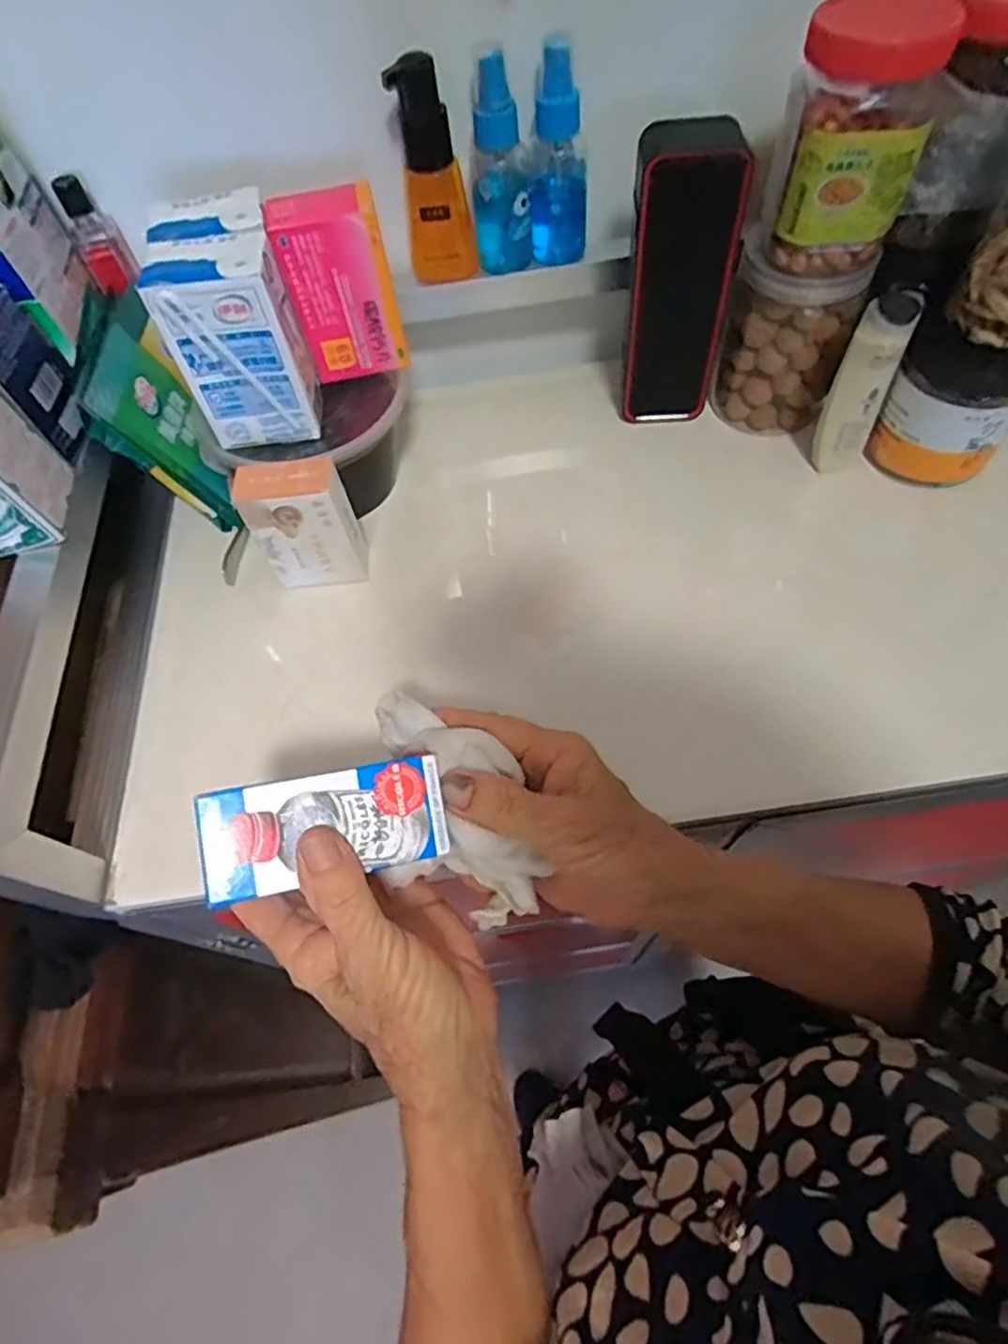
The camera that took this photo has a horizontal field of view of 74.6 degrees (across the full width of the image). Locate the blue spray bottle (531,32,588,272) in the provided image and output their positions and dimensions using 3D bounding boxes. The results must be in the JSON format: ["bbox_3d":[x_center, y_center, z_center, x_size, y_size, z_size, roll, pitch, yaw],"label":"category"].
[{"bbox_3d":[0.036,-0.327,0.426,0.037,0.119,0.030,2,60,6],"label":"blue spray bottle"}]

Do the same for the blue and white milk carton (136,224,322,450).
[{"bbox_3d":[-0.152,-0.189,0.385,0.065,0.104,0.040,-9,60,-1],"label":"blue and white milk carton"}]

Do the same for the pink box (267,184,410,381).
[{"bbox_3d":[-0.098,-0.237,0.409,0.060,0.097,0.032,-7,60,1],"label":"pink box"}]

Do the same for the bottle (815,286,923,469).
[{"bbox_3d":[0.231,-0.184,0.425,0.032,0.116,0.024,25,65,17],"label":"bottle"}]

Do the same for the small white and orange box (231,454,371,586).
[{"bbox_3d":[-0.127,-0.094,0.426,0.062,0.084,0.030,-9,60,-1],"label":"small white and orange box"}]

